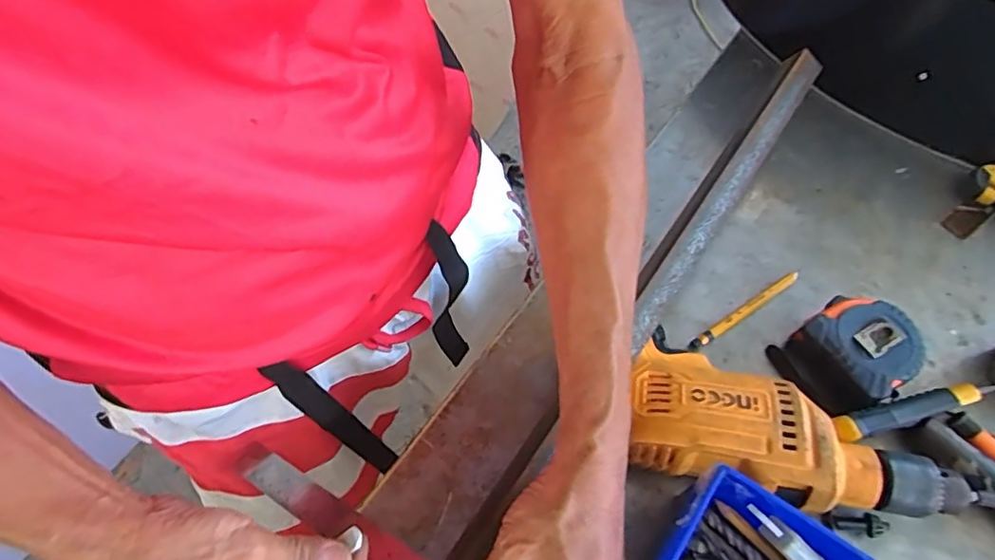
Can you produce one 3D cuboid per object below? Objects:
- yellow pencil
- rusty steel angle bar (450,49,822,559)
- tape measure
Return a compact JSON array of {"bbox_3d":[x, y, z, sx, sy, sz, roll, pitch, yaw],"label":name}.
[{"bbox_3d":[0.218,0.027,0.504,0.127,0.012,0.010,-30,63,-16],"label":"yellow pencil"},{"bbox_3d":[0.042,0.111,0.407,0.031,0.024,0.851,32,69,18],"label":"rusty steel angle bar"},{"bbox_3d":[0.290,0.056,0.463,0.087,0.043,0.084,-18,61,-10],"label":"tape measure"}]

